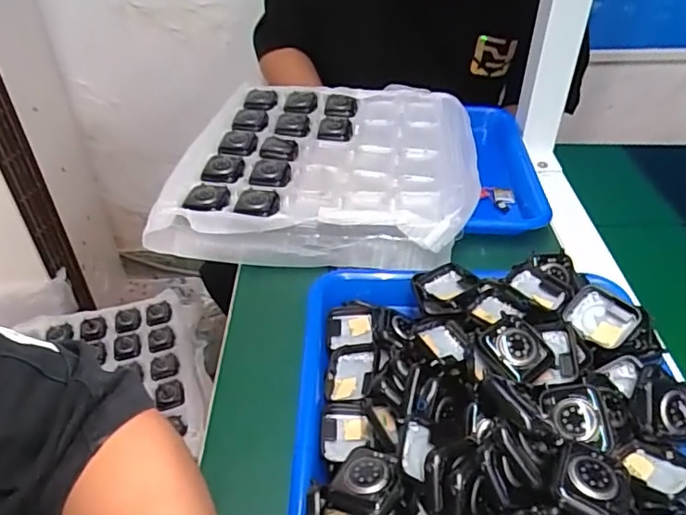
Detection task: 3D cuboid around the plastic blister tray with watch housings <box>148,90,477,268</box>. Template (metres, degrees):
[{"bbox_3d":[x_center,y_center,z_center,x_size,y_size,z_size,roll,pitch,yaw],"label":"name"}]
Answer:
[{"bbox_3d":[-0.014,-0.096,0.592,0.286,0.047,0.316,6,40,8],"label":"plastic blister tray with watch housings"}]

